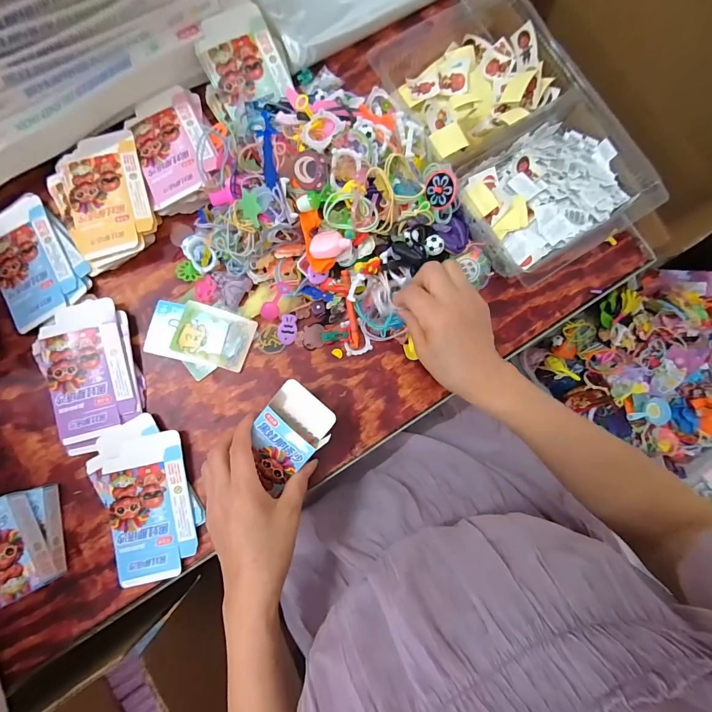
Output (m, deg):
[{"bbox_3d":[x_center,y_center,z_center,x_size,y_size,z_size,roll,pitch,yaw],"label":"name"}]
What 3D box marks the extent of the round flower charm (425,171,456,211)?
[{"bbox_3d":[0.095,-0.185,0.394,0.034,0.008,0.038,-13,96,38],"label":"round flower charm"}]

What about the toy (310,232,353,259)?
[{"bbox_3d":[-0.028,-0.123,0.386,0.044,0.020,0.028,-4,83,-3],"label":"toy"}]

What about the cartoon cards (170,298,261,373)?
[{"bbox_3d":[-0.166,-0.023,0.413,0.087,0.004,0.063,18,81,1],"label":"cartoon cards"}]

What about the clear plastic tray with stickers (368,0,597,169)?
[{"bbox_3d":[0.138,-0.345,0.438,0.206,0.053,0.189,-27,83,-6],"label":"clear plastic tray with stickers"}]

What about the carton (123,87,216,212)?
[{"bbox_3d":[-0.217,-0.251,0.420,0.087,0.015,0.144,-22,80,1],"label":"carton"}]

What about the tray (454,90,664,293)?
[{"bbox_3d":[0.228,-0.193,0.425,0.197,0.053,0.171,-30,84,-6],"label":"tray"}]

